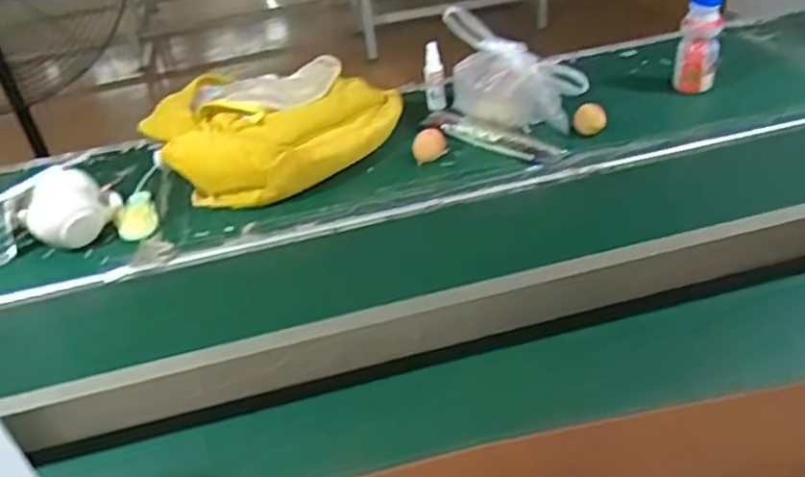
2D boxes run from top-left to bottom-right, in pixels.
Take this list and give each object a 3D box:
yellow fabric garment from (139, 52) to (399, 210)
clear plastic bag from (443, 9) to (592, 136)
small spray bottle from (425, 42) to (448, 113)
[{"bbox_3d":[-0.215,-0.192,1.107,0.357,0.117,0.323,-26,40,-26],"label":"yellow fabric garment"},{"bbox_3d":[0.178,-0.259,1.070,0.214,0.179,0.097,4,36,14],"label":"clear plastic bag"},{"bbox_3d":[0.058,-0.278,1.181,0.037,0.120,0.028,-4,35,2],"label":"small spray bottle"}]

